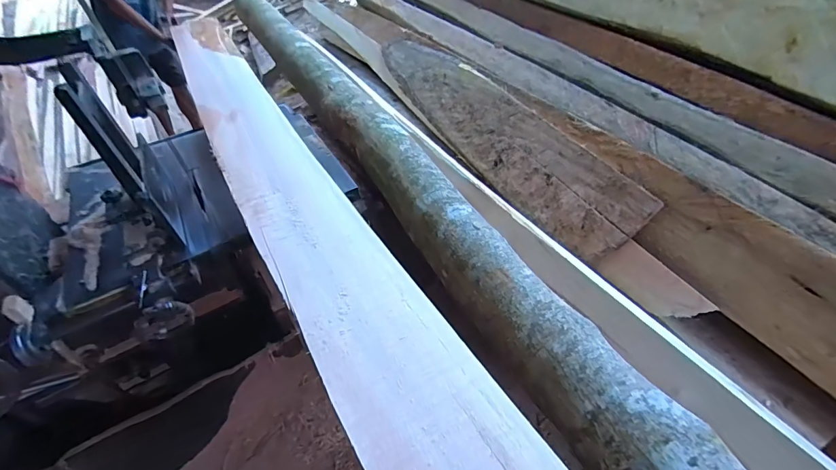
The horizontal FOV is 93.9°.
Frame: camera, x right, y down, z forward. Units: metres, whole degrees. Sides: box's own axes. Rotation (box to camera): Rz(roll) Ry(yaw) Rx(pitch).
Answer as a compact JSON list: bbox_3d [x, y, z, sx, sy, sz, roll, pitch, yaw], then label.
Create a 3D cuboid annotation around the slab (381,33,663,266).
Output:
[{"bbox_3d":[0.202,-0.408,1.350,0.251,0.029,1.287,-47,52,15],"label":"slab"}]

